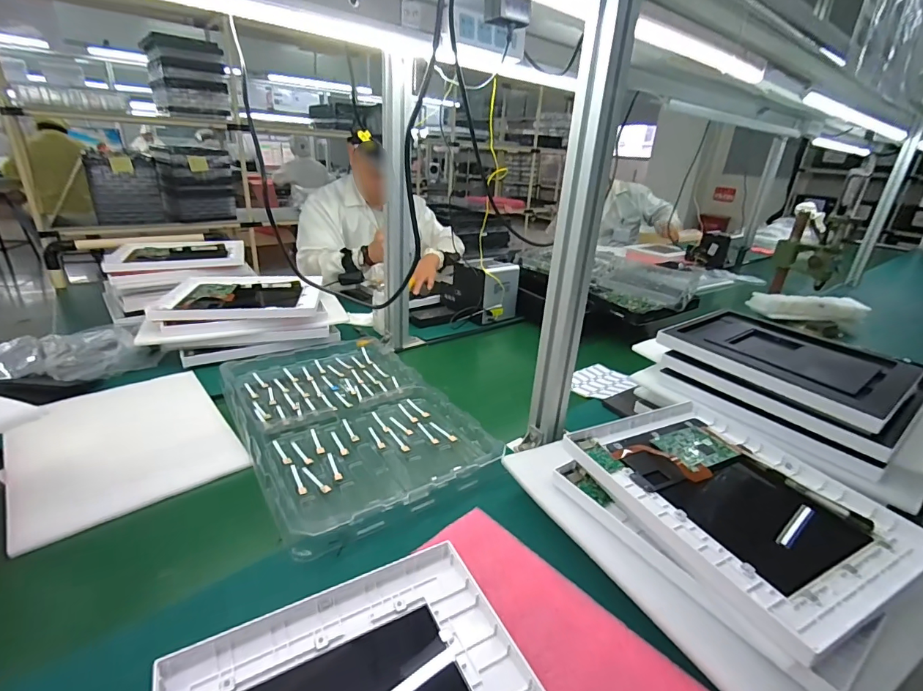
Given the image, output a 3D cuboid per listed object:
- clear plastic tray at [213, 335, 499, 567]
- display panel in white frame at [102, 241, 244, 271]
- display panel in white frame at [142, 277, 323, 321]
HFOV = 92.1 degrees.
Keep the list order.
[{"bbox_3d":[-0.186,0.105,0.726,0.304,0.030,0.482,-12,28,-32],"label":"clear plastic tray"},{"bbox_3d":[-0.766,-0.248,1.213,0.313,0.028,0.237,-8,26,-26],"label":"display panel in white frame"},{"bbox_3d":[-0.481,-0.114,0.991,0.313,0.021,0.265,-4,25,-17],"label":"display panel in white frame"}]

